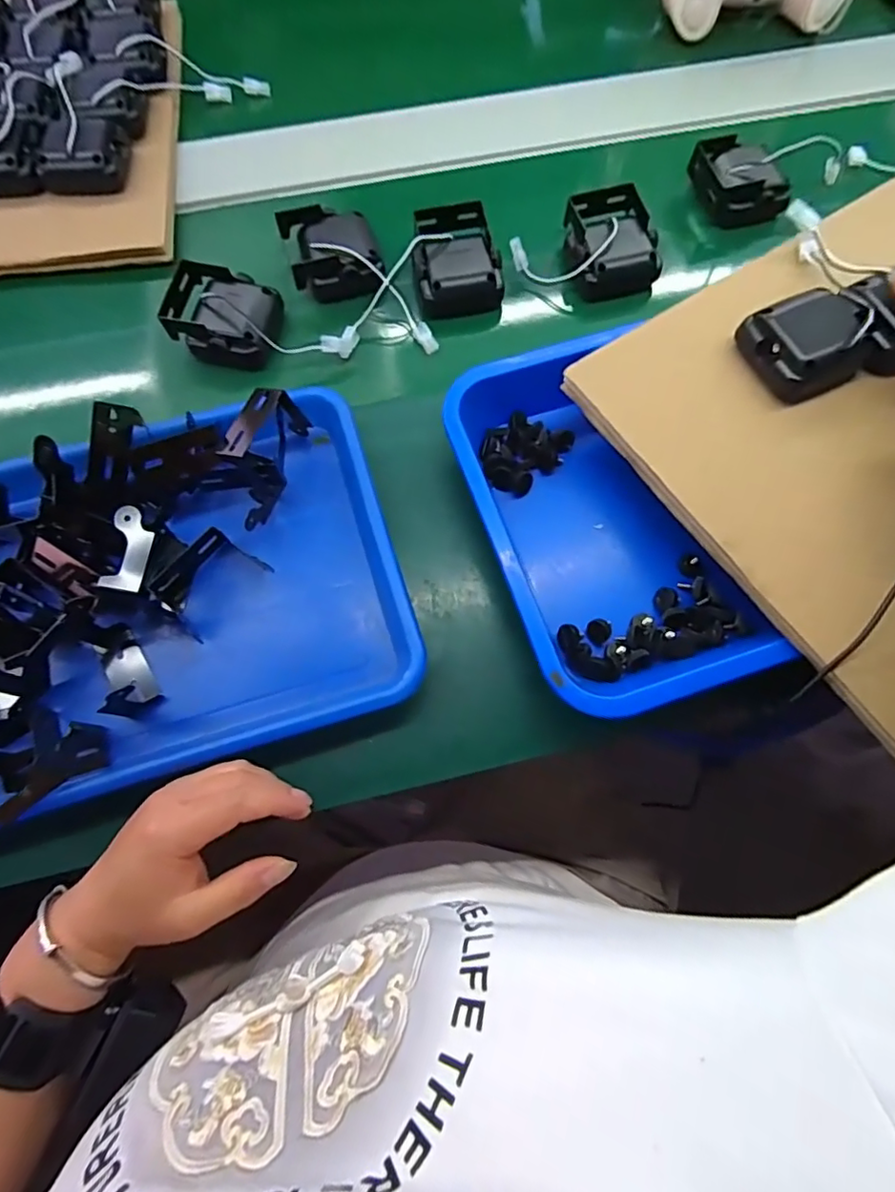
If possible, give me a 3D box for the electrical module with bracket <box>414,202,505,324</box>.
[{"bbox_3d":[0.006,-0.286,0.494,0.081,0.037,0.097,-5,71,-2],"label":"electrical module with bracket"}]

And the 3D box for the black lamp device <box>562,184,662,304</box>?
[{"bbox_3d":[0.139,-0.309,0.505,0.077,0.045,0.088,-12,72,-4],"label":"black lamp device"}]

